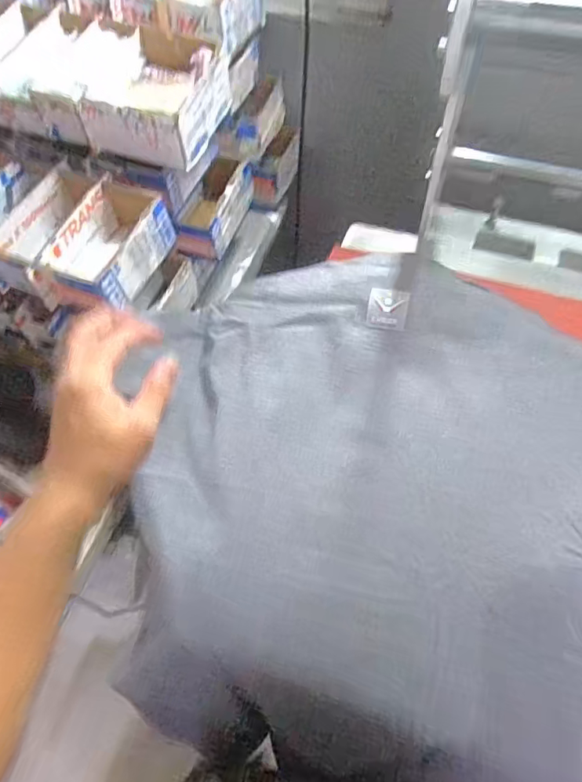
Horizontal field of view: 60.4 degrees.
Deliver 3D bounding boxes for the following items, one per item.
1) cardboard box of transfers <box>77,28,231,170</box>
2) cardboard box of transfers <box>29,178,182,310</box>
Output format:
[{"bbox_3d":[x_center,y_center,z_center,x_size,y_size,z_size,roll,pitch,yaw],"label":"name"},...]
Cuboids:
[{"bbox_3d":[-0.166,-0.387,0.662,0.142,0.077,0.177,11,62,9],"label":"cardboard box of transfers"},{"bbox_3d":[-0.226,-0.183,0.638,0.100,0.078,0.176,18,63,12],"label":"cardboard box of transfers"}]

